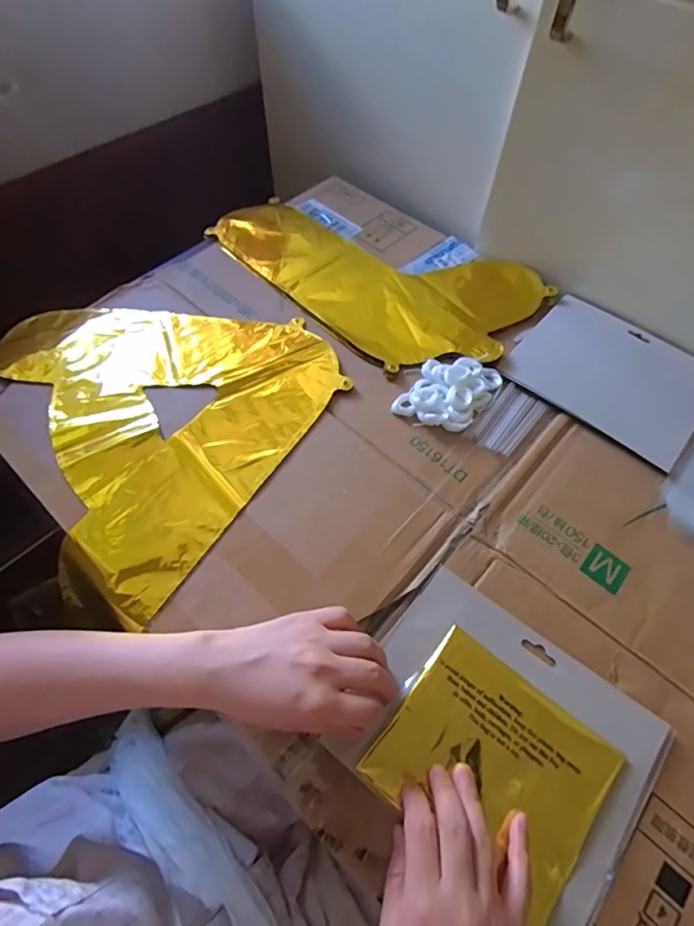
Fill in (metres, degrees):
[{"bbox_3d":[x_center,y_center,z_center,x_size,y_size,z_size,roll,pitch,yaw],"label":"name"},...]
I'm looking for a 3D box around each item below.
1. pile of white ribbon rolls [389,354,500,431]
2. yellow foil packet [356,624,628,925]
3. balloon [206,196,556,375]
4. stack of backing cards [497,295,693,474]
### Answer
[{"bbox_3d":[0.106,-0.074,0.484,0.075,0.020,0.104,33,64,16],"label":"pile of white ribbon rolls"},{"bbox_3d":[0.102,0.211,0.336,0.139,0.014,0.122,36,65,18],"label":"yellow foil packet"},{"bbox_3d":[0.034,-0.251,0.586,0.238,0.010,0.383,-40,69,-22],"label":"balloon"},{"bbox_3d":[0.283,-0.097,0.512,0.188,0.009,0.157,37,65,18],"label":"stack of backing cards"}]

